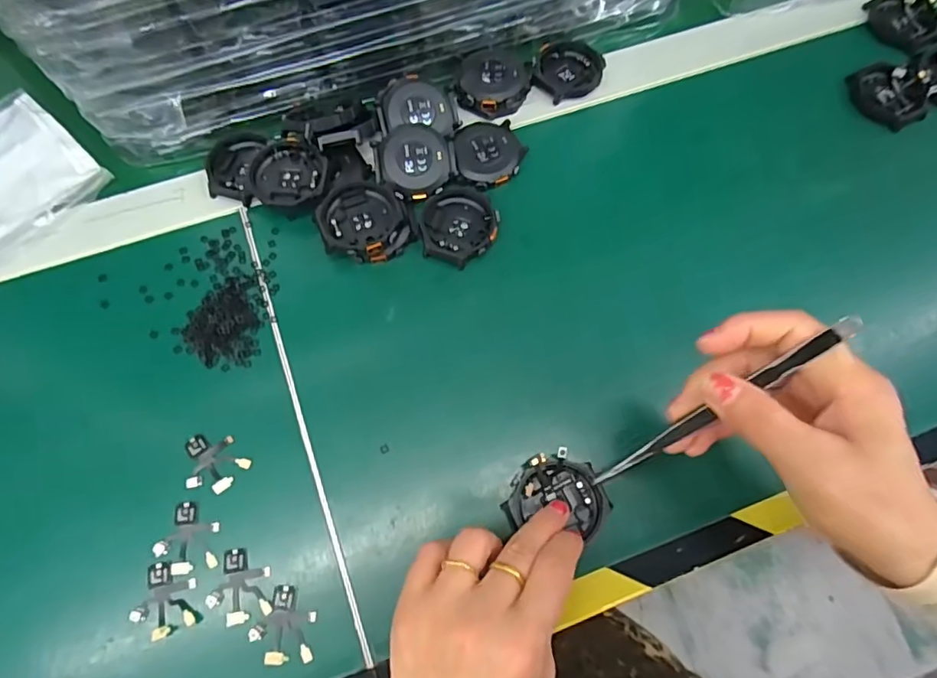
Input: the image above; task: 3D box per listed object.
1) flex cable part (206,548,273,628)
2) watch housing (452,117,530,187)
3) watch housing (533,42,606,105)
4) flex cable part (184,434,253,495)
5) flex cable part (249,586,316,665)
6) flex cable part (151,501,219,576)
[{"bbox_3d":[-0.118,0.127,0.279,0.030,0.004,0.035,-6,69,-3],"label":"flex cable part"},{"bbox_3d":[0.014,-0.127,0.371,0.047,0.010,0.047,0,69,-1],"label":"watch housing"},{"bbox_3d":[0.073,-0.194,0.395,0.046,0.008,0.052,21,70,7],"label":"watch housing"},{"bbox_3d":[-0.140,0.068,0.301,0.034,0.004,0.033,-11,70,-5],"label":"flex cable part"},{"bbox_3d":[-0.093,0.144,0.274,0.031,0.004,0.035,-1,69,-1],"label":"flex cable part"},{"bbox_3d":[-0.149,0.105,0.287,0.032,0.004,0.035,-13,70,-6],"label":"flex cable part"}]

